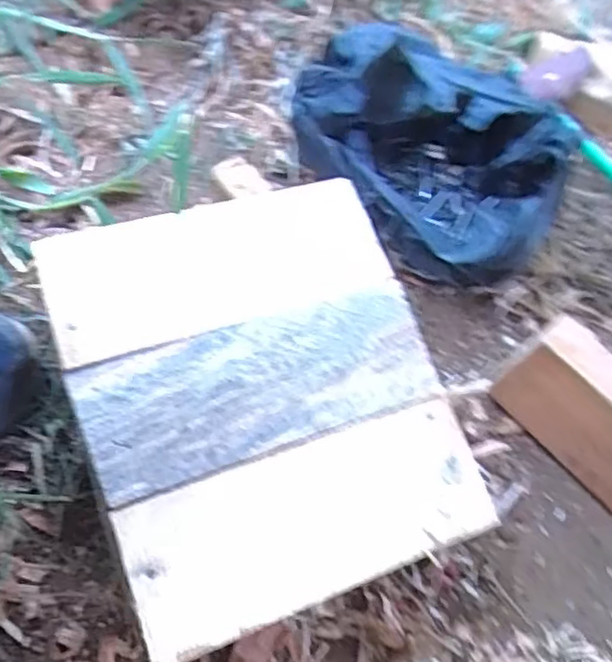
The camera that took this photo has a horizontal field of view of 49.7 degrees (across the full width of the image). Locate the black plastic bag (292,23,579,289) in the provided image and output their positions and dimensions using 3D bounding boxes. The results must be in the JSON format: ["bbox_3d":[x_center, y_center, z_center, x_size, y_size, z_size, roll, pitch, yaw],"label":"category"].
[{"bbox_3d":[0.112,-0.144,0.586,0.212,0.133,0.155,41,65,18],"label":"black plastic bag"}]

